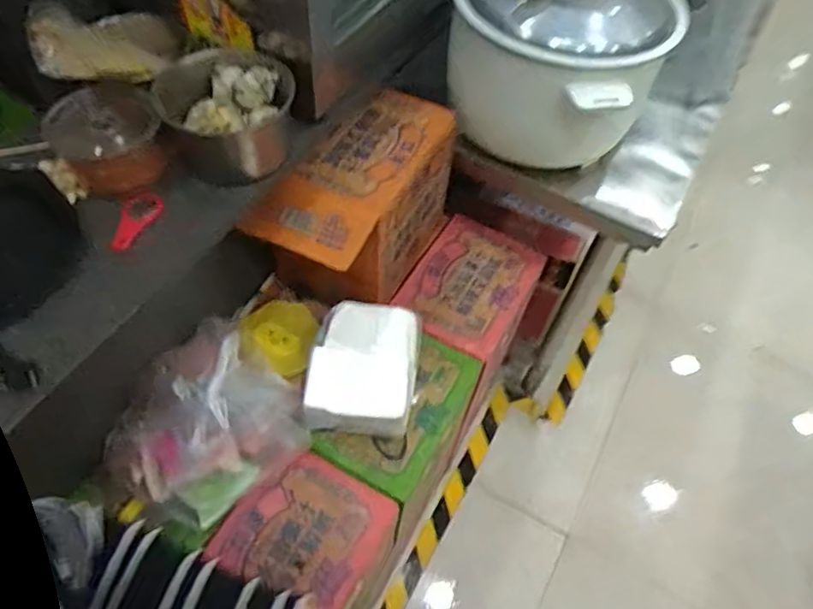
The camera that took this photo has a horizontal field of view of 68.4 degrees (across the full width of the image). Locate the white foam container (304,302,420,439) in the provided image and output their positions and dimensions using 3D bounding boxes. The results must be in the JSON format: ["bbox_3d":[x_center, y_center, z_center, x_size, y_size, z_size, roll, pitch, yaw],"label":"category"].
[{"bbox_3d":[-0.064,0.100,0.925,0.157,0.076,0.192,7,55,1],"label":"white foam container"}]

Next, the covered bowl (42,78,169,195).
[{"bbox_3d":[-0.368,-0.206,0.743,0.120,0.080,0.119,2,55,-3],"label":"covered bowl"}]

